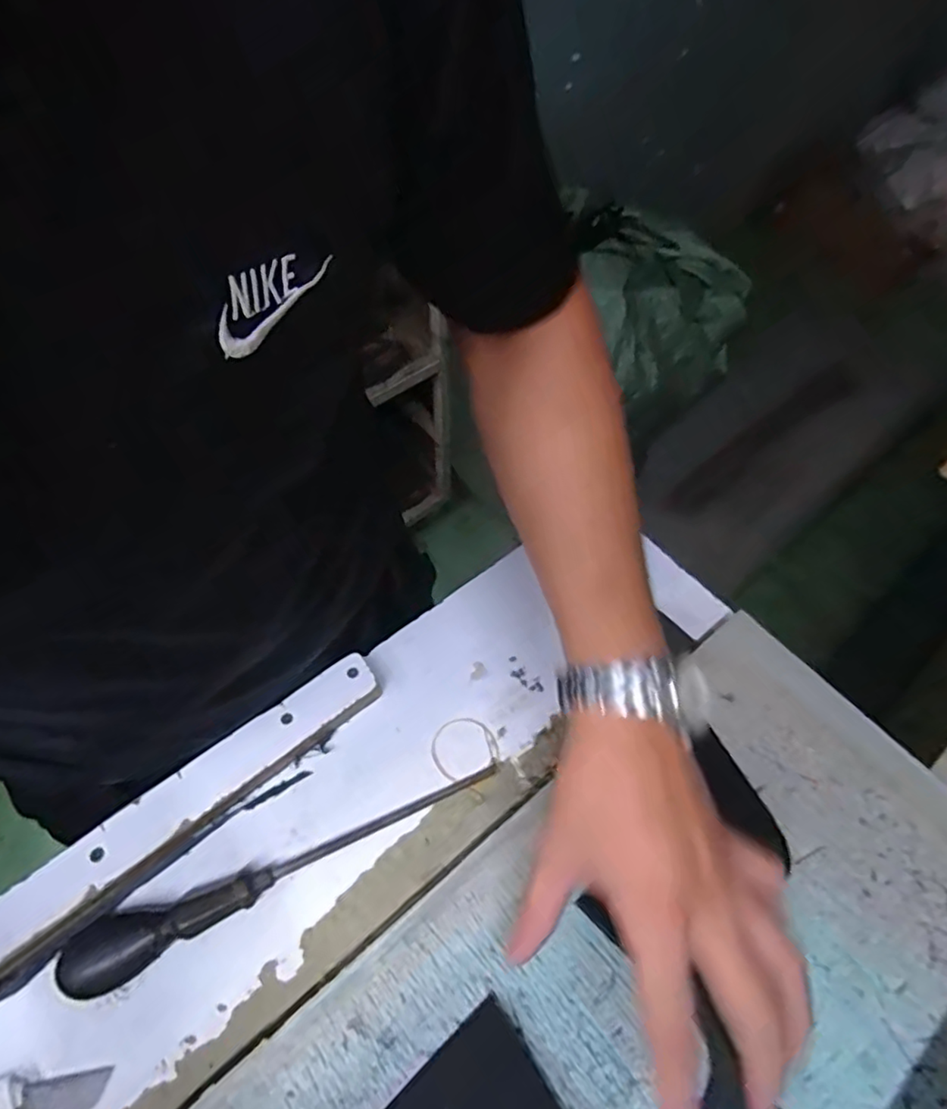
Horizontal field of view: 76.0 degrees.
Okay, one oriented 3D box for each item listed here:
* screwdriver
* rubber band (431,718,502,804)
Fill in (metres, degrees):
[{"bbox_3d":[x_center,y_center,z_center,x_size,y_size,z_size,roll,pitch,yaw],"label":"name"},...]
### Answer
[{"bbox_3d":[-0.112,0.195,0.385,0.272,0.028,0.032,-22,60,-15],"label":"screwdriver"},{"bbox_3d":[-0.004,0.143,0.437,0.054,0.004,0.045,31,61,18],"label":"rubber band"}]

